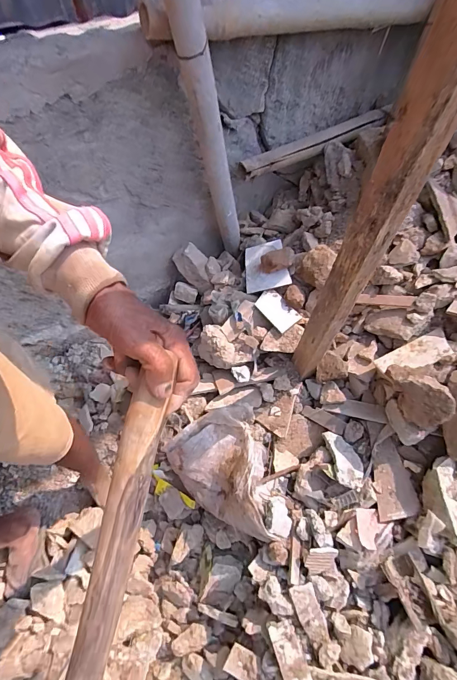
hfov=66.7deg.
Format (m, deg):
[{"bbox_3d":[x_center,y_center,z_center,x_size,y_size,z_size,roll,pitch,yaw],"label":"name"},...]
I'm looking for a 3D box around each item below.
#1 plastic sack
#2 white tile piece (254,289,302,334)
[{"bbox_3d":[-0.013,0.310,0.773,0.211,0.134,0.279,-14,60,-8],"label":"plastic sack"},{"bbox_3d":[0.126,-0.080,0.912,0.069,0.008,0.135,-33,55,-10],"label":"white tile piece"}]

